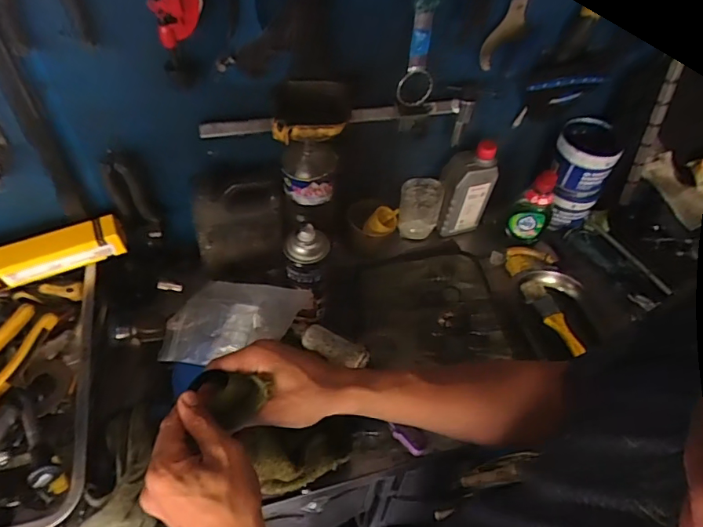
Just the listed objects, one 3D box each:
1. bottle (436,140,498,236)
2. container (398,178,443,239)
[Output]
[{"bbox_3d":[0.193,-0.125,0.847,0.086,0.173,0.051,-3,50,-6],"label":"bottle"},{"bbox_3d":[0.117,-0.092,0.862,0.070,0.094,0.055,9,50,4],"label":"container"}]

